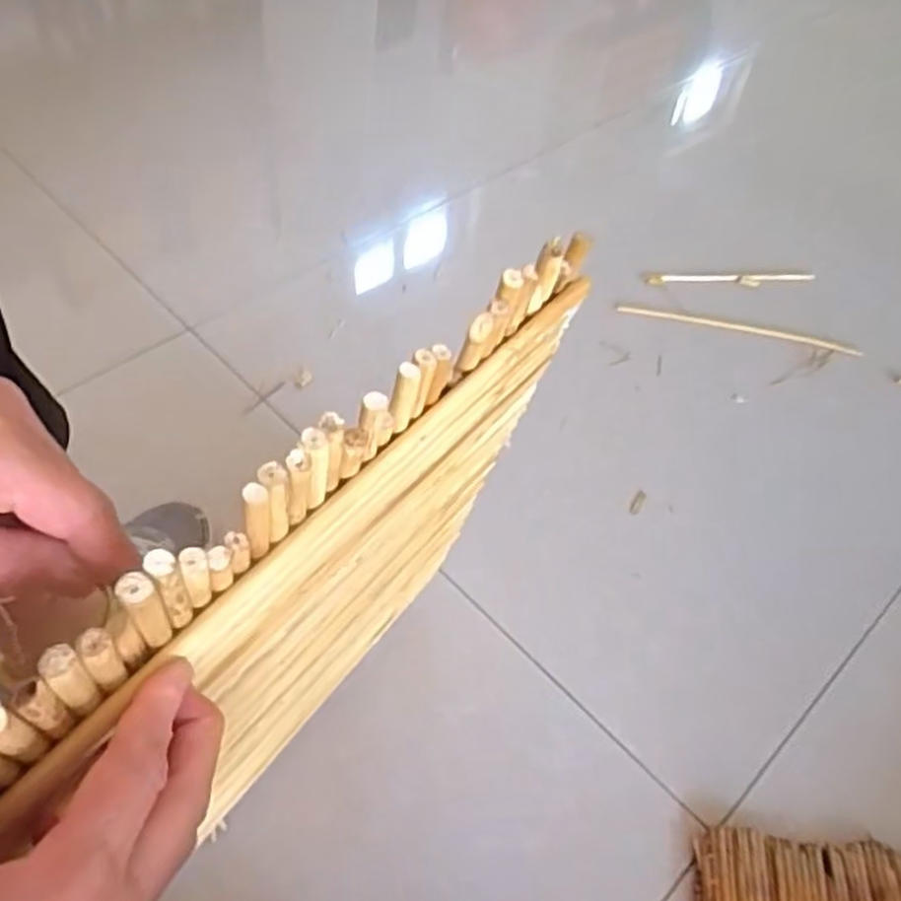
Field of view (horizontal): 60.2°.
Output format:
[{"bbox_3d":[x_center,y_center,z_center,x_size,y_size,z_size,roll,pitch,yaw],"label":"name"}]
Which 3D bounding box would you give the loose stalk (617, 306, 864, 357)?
[{"bbox_3d":[0.393,-0.170,1.069,0.322,0.013,0.029,11,51,7],"label":"loose stalk"}]

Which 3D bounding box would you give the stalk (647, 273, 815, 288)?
[{"bbox_3d":[0.405,-0.249,1.129,0.244,0.013,0.026,-2,51,-4],"label":"stalk"}]

